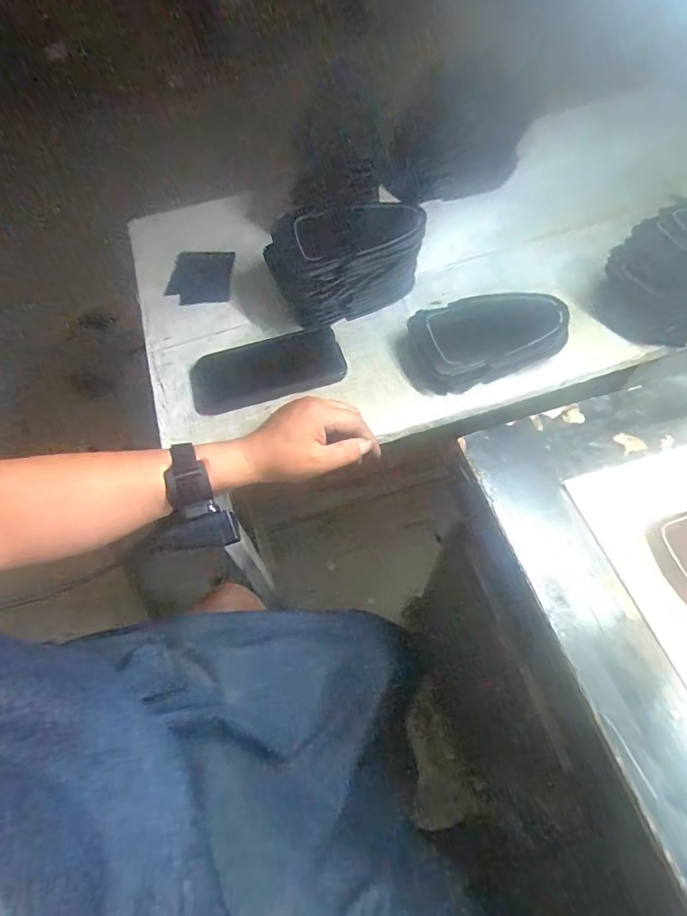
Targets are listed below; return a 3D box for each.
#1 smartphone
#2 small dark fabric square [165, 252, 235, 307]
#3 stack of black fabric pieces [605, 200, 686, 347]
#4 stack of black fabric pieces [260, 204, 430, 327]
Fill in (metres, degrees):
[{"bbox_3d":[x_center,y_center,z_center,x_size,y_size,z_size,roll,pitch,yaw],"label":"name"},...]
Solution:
[{"bbox_3d":[-0.088,-0.100,0.574,0.171,0.009,0.082,-16,66,0],"label":"smartphone"},{"bbox_3d":[-0.190,-0.243,0.669,0.086,0.008,0.105,-6,59,6],"label":"small dark fabric square"},{"bbox_3d":[0.389,-0.223,0.560,0.163,0.126,0.118,-34,63,-15],"label":"stack of black fabric pieces"},{"bbox_3d":[0.004,-0.227,0.579,0.178,0.110,0.075,-20,61,-8],"label":"stack of black fabric pieces"}]

